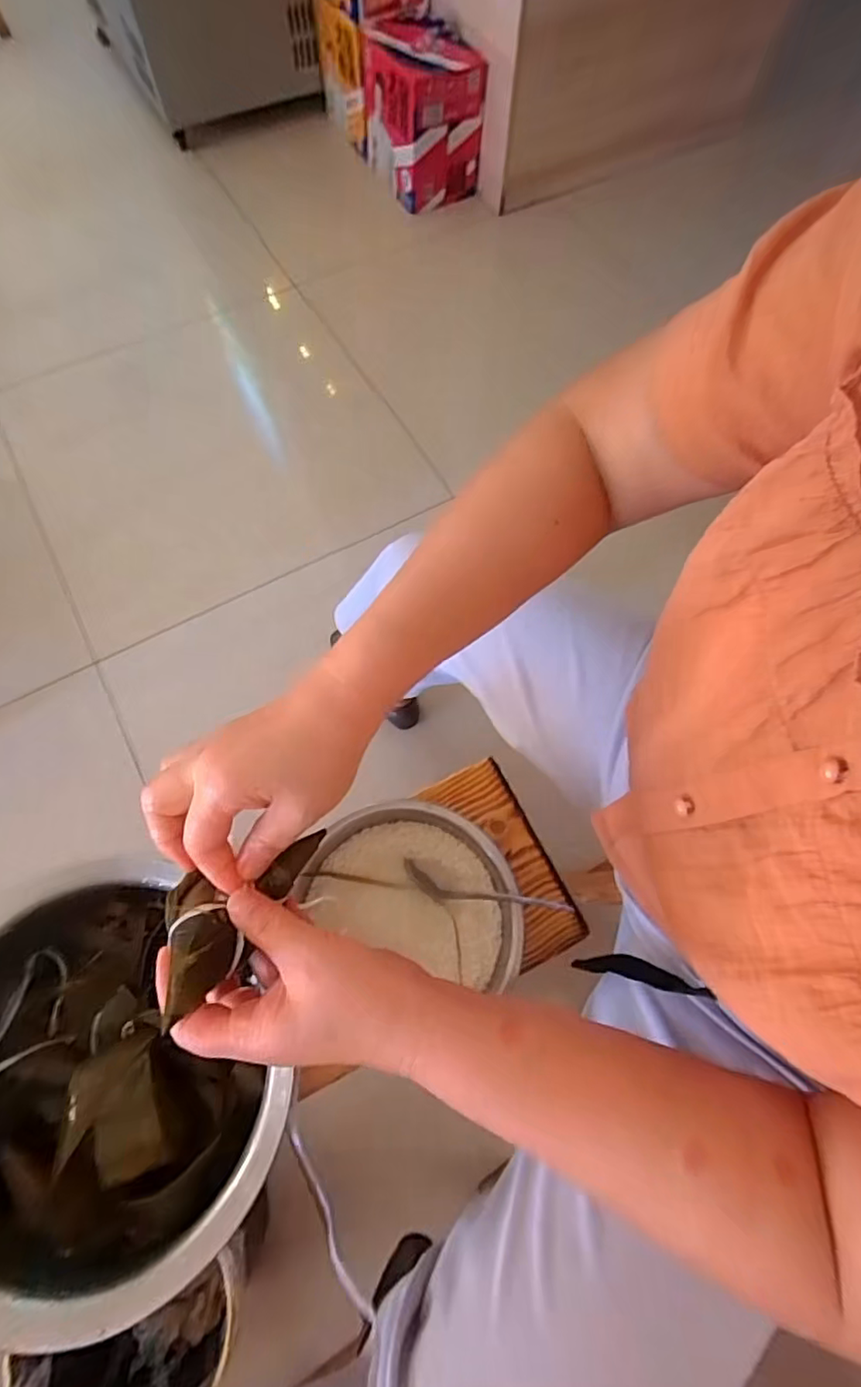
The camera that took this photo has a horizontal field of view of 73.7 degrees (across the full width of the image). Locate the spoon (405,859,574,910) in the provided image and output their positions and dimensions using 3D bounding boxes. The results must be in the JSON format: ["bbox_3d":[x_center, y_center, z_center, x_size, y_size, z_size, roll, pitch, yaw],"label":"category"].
[{"bbox_3d":[0.044,0.164,0.477,0.143,0.017,0.026,3,67,21],"label":"spoon"}]

